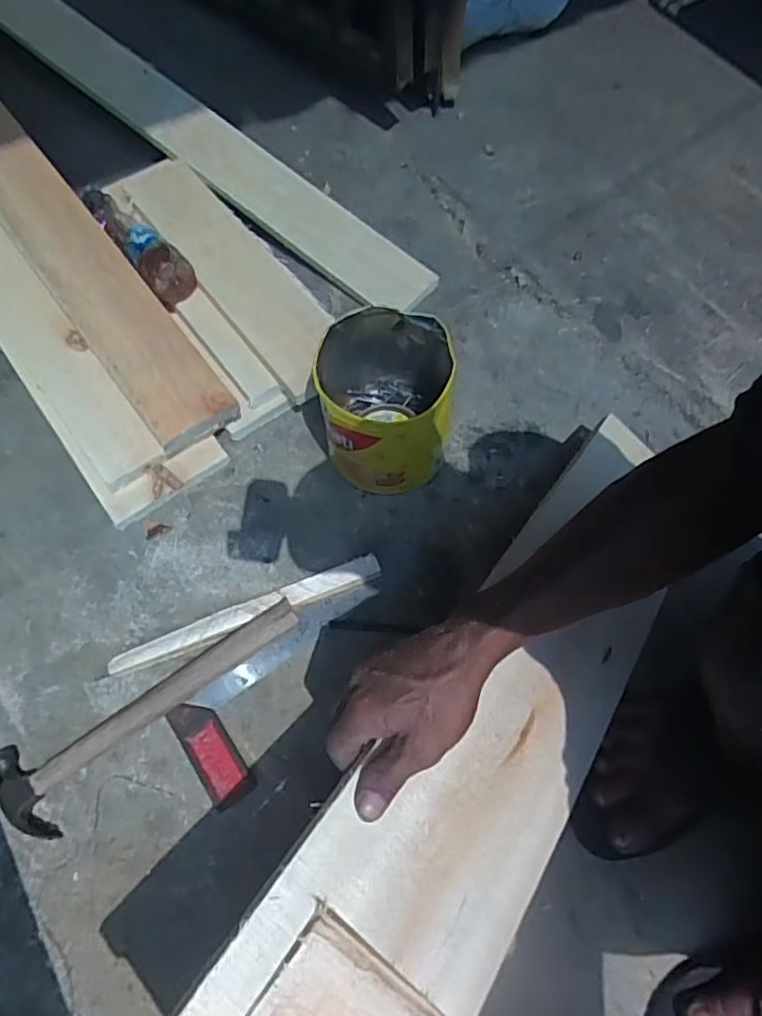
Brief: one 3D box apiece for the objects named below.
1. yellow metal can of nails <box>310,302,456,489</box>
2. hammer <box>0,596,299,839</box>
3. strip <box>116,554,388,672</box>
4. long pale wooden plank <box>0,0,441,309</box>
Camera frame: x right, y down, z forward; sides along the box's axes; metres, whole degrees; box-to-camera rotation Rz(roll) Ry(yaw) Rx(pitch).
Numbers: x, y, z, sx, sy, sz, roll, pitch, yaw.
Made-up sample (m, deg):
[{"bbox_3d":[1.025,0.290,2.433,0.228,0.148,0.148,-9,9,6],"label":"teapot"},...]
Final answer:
[{"bbox_3d":[0.002,-0.125,0.694,0.135,0.141,0.160,1,60,0],"label":"yellow metal can of nails"},{"bbox_3d":[-0.221,0.204,0.614,0.319,0.060,0.093,-25,63,-14],"label":"hammer"},{"bbox_3d":[-0.140,0.112,0.665,0.293,0.017,0.027,-19,66,-11],"label":"strip"},{"bbox_3d":[-0.439,-0.691,0.957,1.295,0.025,0.104,40,73,9],"label":"long pale wooden plank"}]

